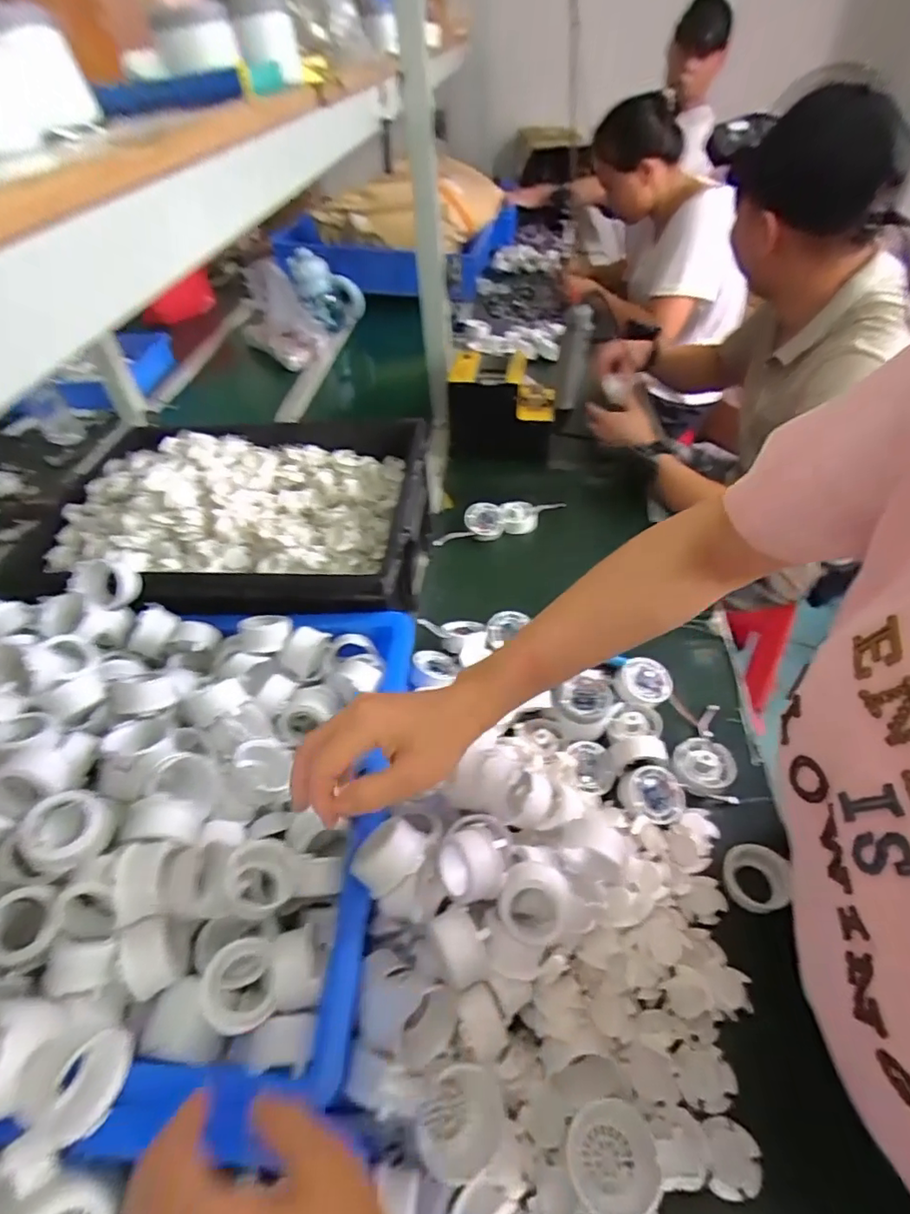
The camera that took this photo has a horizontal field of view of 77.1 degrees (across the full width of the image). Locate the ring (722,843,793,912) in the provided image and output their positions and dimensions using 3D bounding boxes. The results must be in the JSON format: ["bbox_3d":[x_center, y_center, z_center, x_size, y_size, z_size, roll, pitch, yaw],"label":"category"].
[{"bbox_3d":[0.271,0.242,0.513,0.051,0.024,0.052,-3,45,3],"label":"ring"}]

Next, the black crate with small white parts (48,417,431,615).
[{"bbox_3d":[-0.272,-0.136,0.748,0.451,0.128,0.345,0,46,6],"label":"black crate with small white parts"}]

